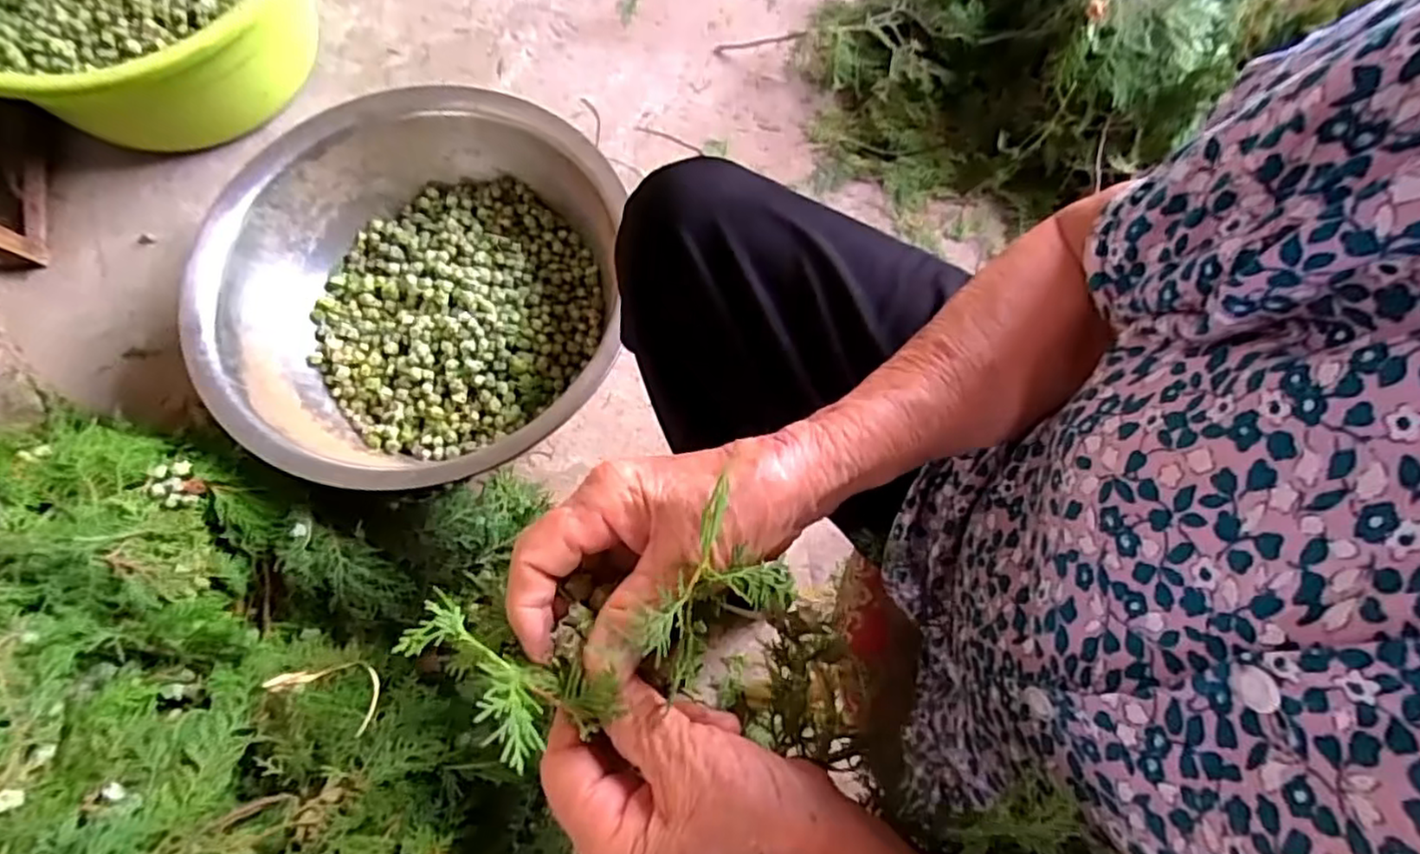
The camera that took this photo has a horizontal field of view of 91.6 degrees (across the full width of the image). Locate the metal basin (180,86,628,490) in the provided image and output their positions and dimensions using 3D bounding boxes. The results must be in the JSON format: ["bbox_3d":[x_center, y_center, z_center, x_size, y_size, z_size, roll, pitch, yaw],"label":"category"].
[{"bbox_3d":[-0.307,-0.138,0.760,0.407,0.144,0.428,0,72,-1],"label":"metal basin"}]

